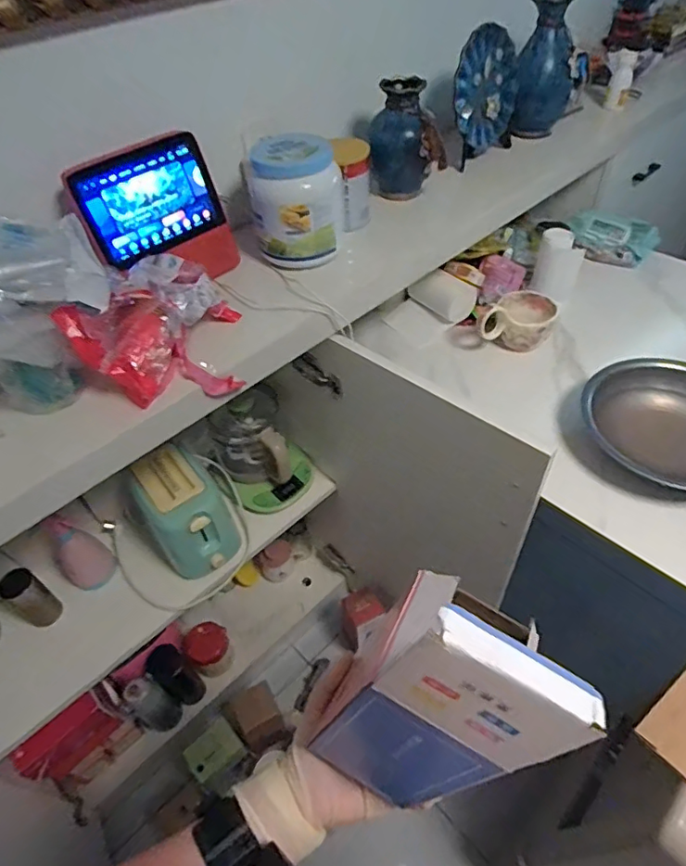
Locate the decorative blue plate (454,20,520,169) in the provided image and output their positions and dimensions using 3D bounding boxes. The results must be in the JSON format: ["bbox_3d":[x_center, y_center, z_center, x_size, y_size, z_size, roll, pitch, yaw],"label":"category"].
[{"bbox_3d":[0.282,-0.660,1.029,0.023,0.210,0.193,33,58,30],"label":"decorative blue plate"}]

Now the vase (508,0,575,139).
[{"bbox_3d":[0.414,-0.737,1.072,0.109,0.231,0.104,13,50,16],"label":"vase"}]

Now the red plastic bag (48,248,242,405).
[{"bbox_3d":[-0.237,-0.131,0.680,0.207,0.124,0.175,-20,49,-13],"label":"red plastic bag"}]

